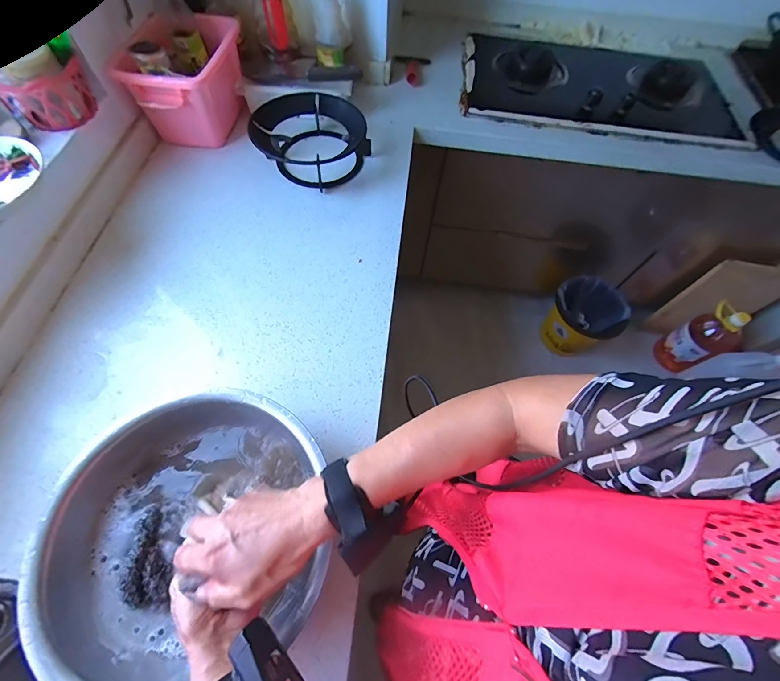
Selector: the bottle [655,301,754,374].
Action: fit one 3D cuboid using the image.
[{"bbox_3d":[1.216,0.013,1.388,0.137,0.329,0.165,-25,69,-14],"label":"bottle"}]

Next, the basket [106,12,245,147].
[{"bbox_3d":[-0.426,-0.559,0.763,0.155,0.167,0.254,17,65,5],"label":"basket"}]

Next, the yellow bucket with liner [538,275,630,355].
[{"bbox_3d":[0.775,-0.094,1.421,0.312,0.270,0.257,-25,69,-14],"label":"yellow bucket with liner"}]

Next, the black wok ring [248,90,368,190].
[{"bbox_3d":[-0.171,-0.451,0.771,0.244,0.086,0.239,1,65,-3],"label":"black wok ring"}]

